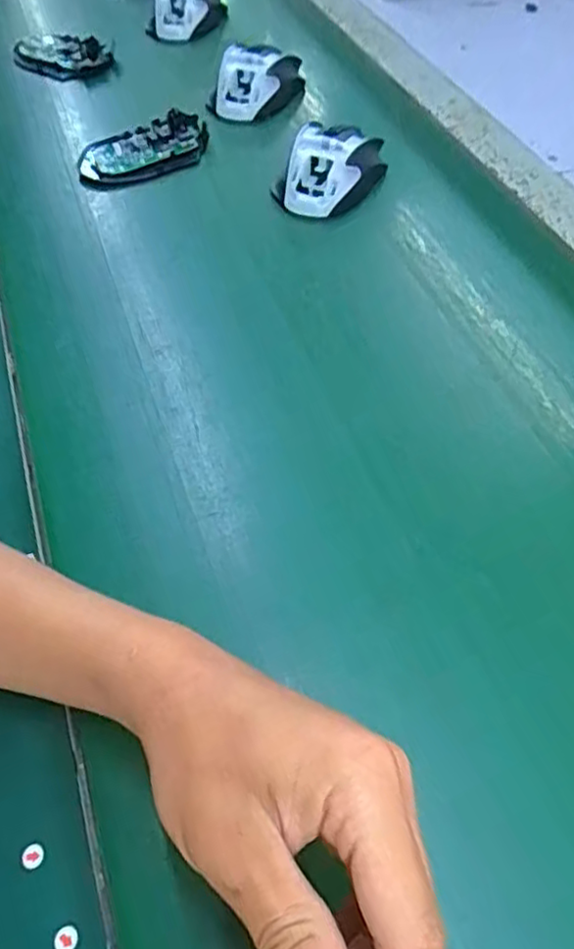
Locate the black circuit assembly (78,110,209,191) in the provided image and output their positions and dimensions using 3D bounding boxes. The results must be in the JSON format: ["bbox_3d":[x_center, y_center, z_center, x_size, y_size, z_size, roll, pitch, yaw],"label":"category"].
[{"bbox_3d":[-0.121,-0.278,0.533,0.117,0.018,0.060,-24,58,-15],"label":"black circuit assembly"}]

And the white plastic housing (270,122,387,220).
[{"bbox_3d":[0.032,-0.245,0.497,0.073,0.037,0.088,21,58,14],"label":"white plastic housing"}]

